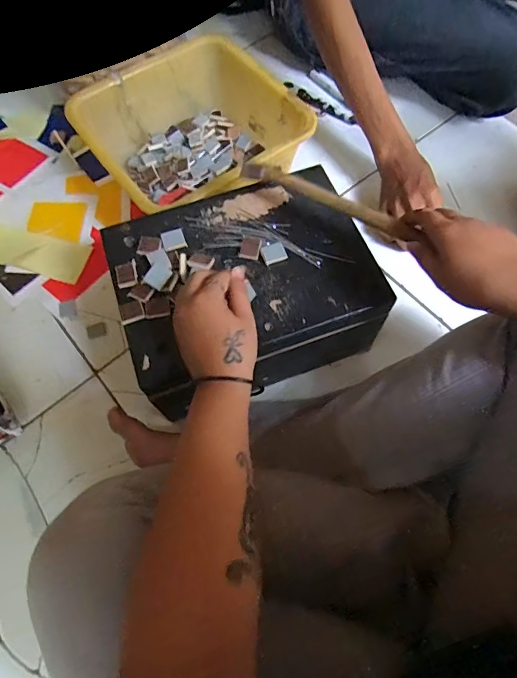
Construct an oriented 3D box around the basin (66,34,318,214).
[{"bbox_3d":[-0.099,-0.292,0.618,0.290,0.122,0.290,-1,67,1],"label":"basin"}]

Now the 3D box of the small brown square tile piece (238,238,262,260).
[{"bbox_3d":[-0.009,-0.100,0.457,0.021,0.004,0.028,12,67,6],"label":"small brown square tile piece"}]

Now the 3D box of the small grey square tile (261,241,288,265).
[{"bbox_3d":[0.017,-0.094,0.453,0.026,0.004,0.024,-18,67,-6],"label":"small grey square tile"}]

